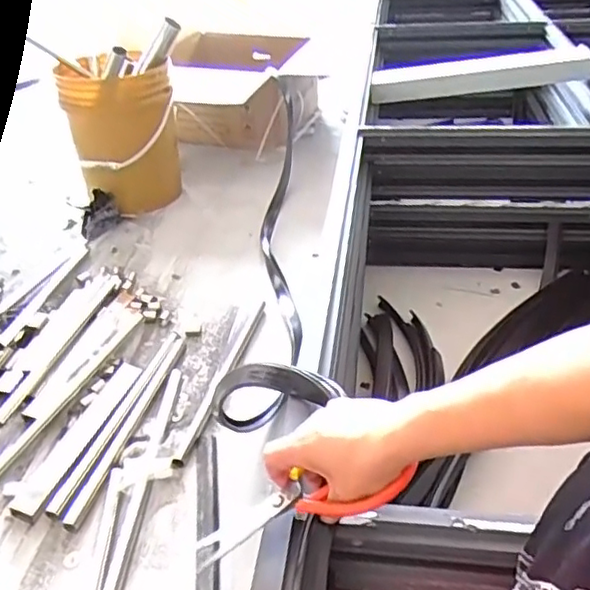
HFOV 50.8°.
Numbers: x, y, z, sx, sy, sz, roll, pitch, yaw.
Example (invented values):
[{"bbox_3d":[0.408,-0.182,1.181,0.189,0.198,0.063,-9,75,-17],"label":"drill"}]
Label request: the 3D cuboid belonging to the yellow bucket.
[{"bbox_3d":[-0.446,-0.410,1.641,0.272,0.371,0.258,-11,35,-13],"label":"yellow bucket"}]

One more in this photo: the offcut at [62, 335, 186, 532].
[{"bbox_3d":[-0.269,0.203,1.055,0.034,0.015,0.440,6,35,12],"label":"offcut"}]

